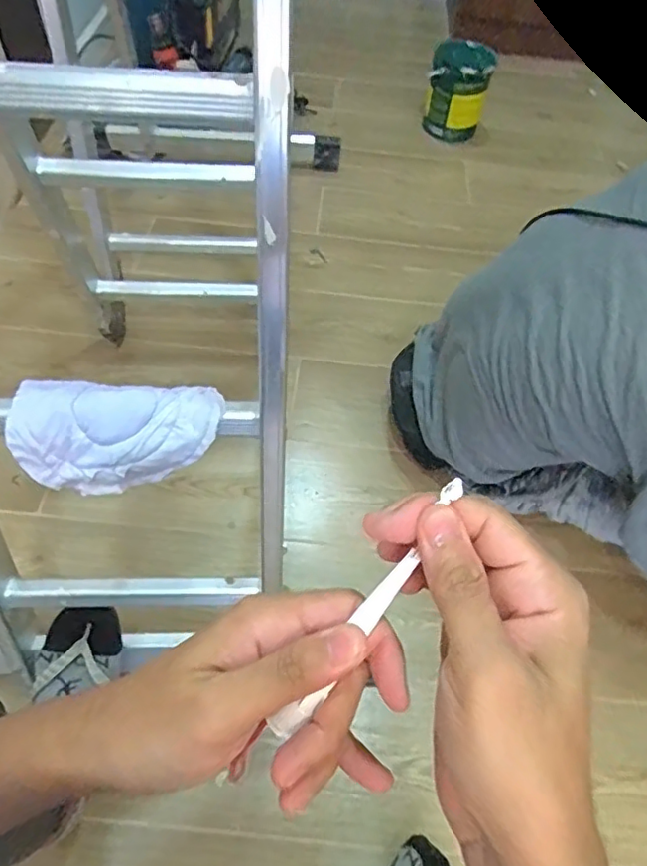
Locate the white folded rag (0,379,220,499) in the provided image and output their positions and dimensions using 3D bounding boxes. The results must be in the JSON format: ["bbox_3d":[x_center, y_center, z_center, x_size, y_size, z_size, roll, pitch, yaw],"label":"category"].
[{"bbox_3d":[-0.188,0.001,0.545,0.179,0.054,0.092,1,54,-4],"label":"white folded rag"}]

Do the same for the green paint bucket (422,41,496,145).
[{"bbox_3d":[0.380,-0.970,1.682,0.164,0.217,0.160,3,54,-4],"label":"green paint bucket"}]

